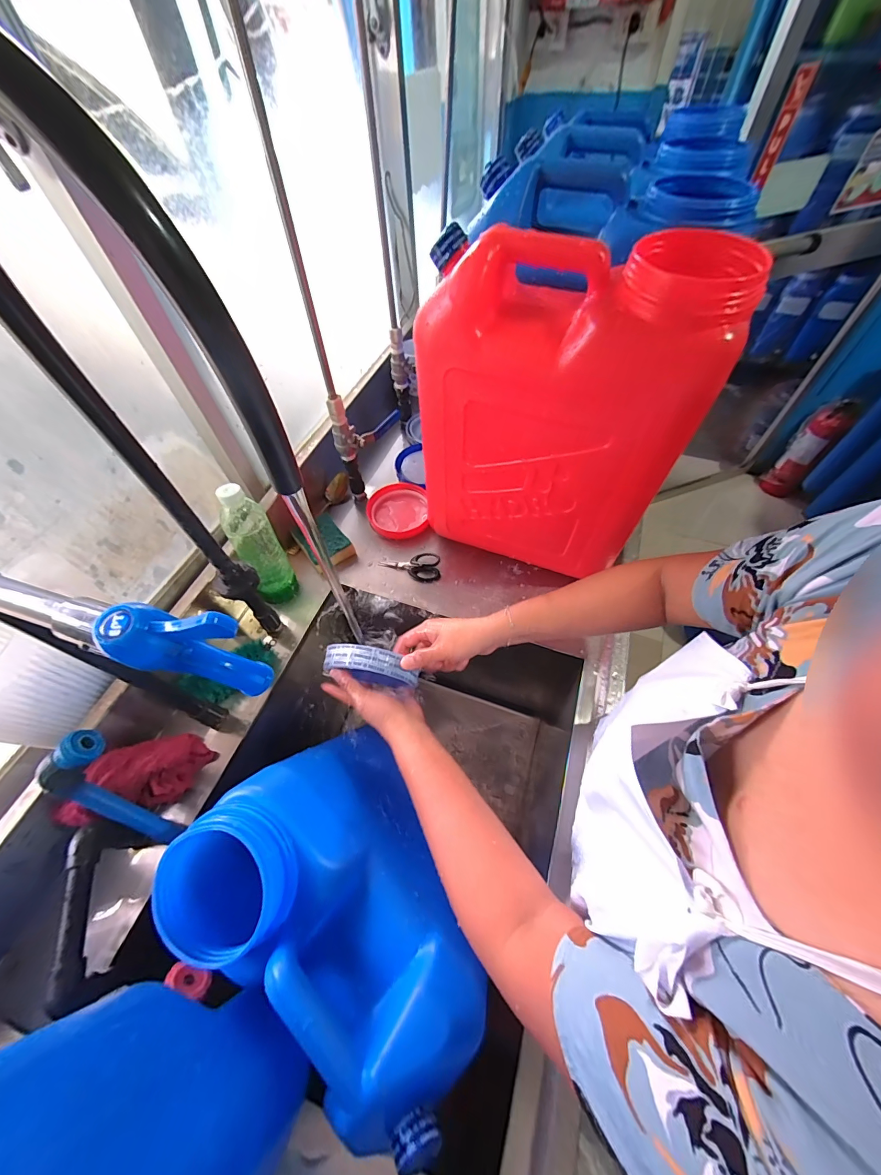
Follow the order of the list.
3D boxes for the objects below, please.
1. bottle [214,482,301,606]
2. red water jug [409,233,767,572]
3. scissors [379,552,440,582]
[{"bbox_3d":[-0.274,-0.057,0.585,0.064,0.206,0.059,-23,59,-12],"label":"bottle"},{"bbox_3d":[0.137,-0.207,0.503,0.303,0.364,0.140,16,59,13],"label":"red water jug"},{"bbox_3d":[-0.052,-0.042,0.669,0.109,0.016,0.050,14,59,12],"label":"scissors"}]

